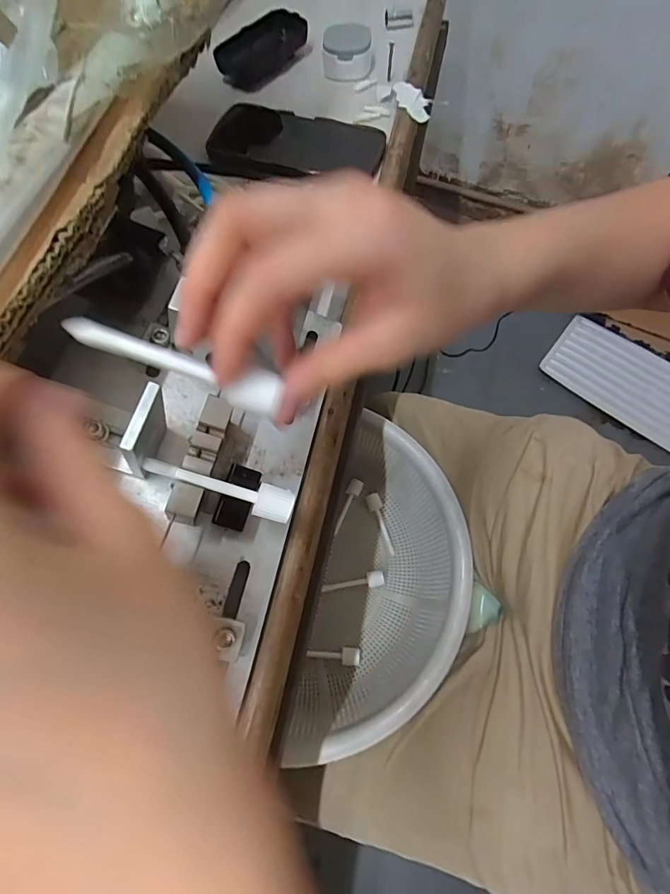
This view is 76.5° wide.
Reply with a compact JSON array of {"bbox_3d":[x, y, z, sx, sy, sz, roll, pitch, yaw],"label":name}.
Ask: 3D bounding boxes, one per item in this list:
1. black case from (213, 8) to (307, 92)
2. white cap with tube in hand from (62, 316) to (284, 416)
[{"bbox_3d":[-0.085,-0.451,0.486,0.059,0.032,0.115,42,74,15],"label":"black case"},{"bbox_3d":[-0.061,-0.033,0.165,0.083,0.010,0.014,20,69,-5],"label":"white cap with tube in hand"}]

